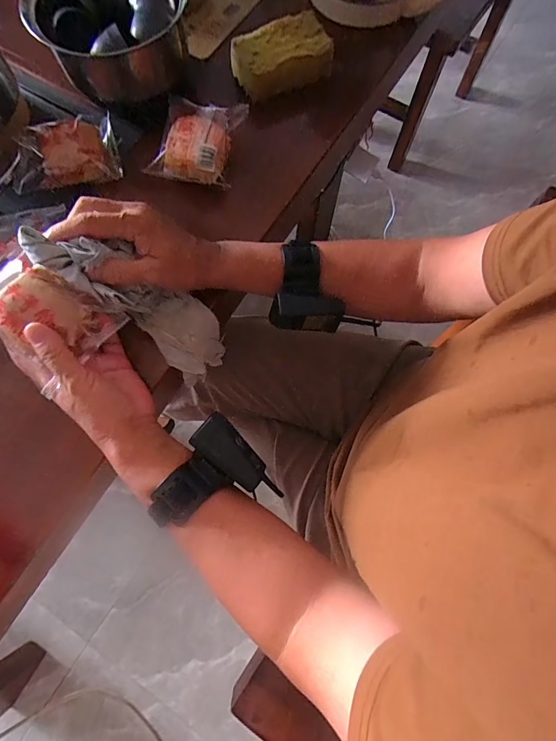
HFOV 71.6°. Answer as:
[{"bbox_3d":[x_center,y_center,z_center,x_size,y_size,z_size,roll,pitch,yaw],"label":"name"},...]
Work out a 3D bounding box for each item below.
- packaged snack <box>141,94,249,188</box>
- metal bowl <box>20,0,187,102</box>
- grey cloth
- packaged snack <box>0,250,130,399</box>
[{"bbox_3d":[-0.090,-0.257,0.424,0.092,0.028,0.090,13,74,2],"label":"packaged snack"},{"bbox_3d":[-0.177,-0.382,0.430,0.143,0.086,0.142,0,74,-1],"label":"metal bowl"},{"bbox_3d":[-0.128,-0.062,0.369,0.040,0.210,0.067,10,69,45],"label":"grey cloth"},{"bbox_3d":[-0.201,-0.050,0.331,0.106,0.039,0.066,28,75,6],"label":"packaged snack"}]

